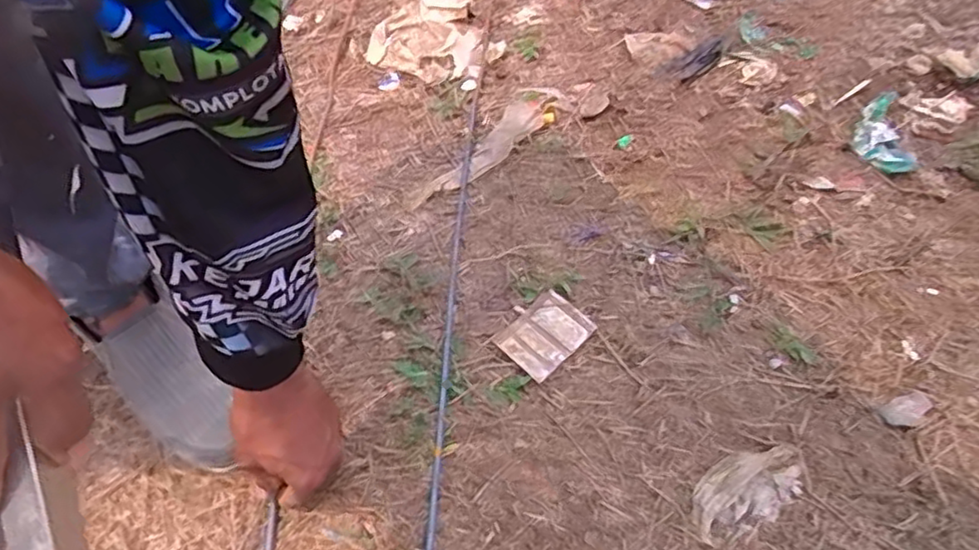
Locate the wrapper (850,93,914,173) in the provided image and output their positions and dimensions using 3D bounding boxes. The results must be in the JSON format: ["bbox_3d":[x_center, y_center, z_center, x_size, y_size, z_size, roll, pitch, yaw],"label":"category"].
[{"bbox_3d":[0.446,-0.166,0.746,0.061,0.013,0.117,7,55,8],"label":"wrapper"}]

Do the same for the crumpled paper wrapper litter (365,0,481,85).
[{"bbox_3d":[-0.083,-0.333,0.884,0.143,0.030,0.179,13,56,12],"label":"crumpled paper wrapper litter"}]

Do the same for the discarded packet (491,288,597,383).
[{"bbox_3d":[0.052,0.056,0.616,0.079,0.008,0.064,-38,61,-21],"label":"discarded packet"}]

